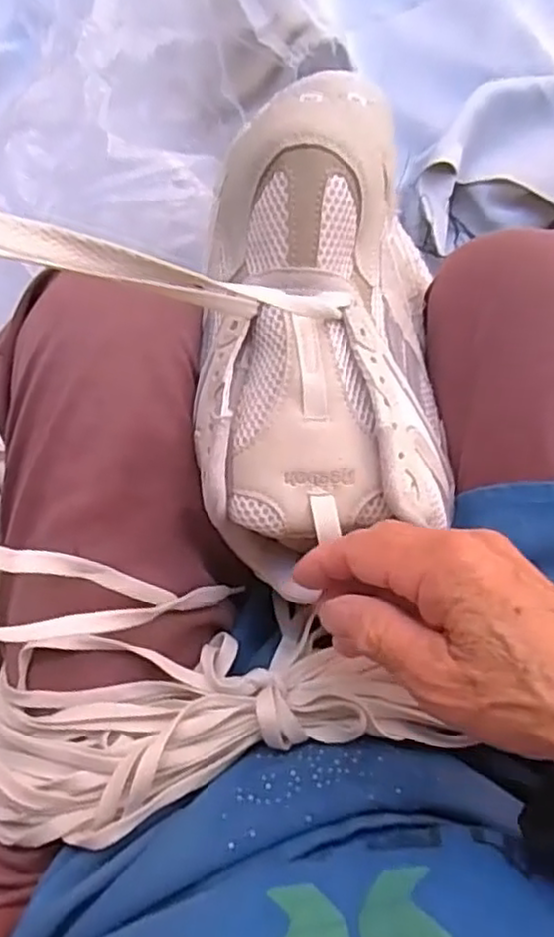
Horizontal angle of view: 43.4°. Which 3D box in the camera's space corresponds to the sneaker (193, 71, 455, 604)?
[{"bbox_3d":[0.022,-0.070,0.329,0.113,0.089,0.237,-3,79,-1],"label":"sneaker"}]

